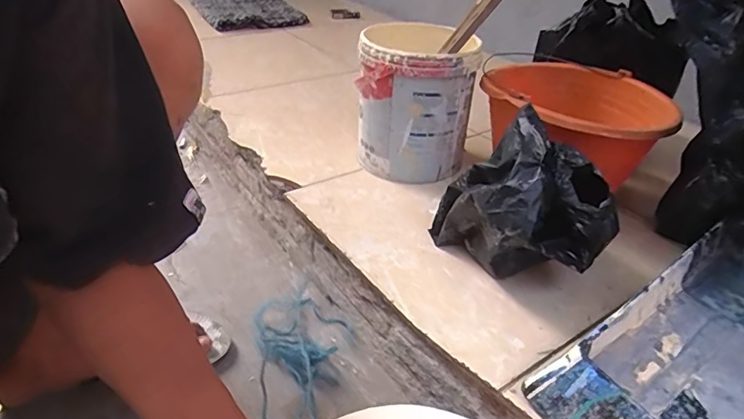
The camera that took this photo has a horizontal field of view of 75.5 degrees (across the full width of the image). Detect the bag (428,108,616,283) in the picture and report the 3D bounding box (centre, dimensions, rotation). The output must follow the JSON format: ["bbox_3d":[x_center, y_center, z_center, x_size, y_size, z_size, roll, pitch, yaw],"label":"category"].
[{"bbox_3d":[0.166,0.001,0.531,0.124,0.162,0.167,-11,37,-21],"label":"bag"}]

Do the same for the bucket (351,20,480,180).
[{"bbox_3d":[0.065,-0.171,0.749,0.172,0.193,0.197,9,34,6],"label":"bucket"}]

